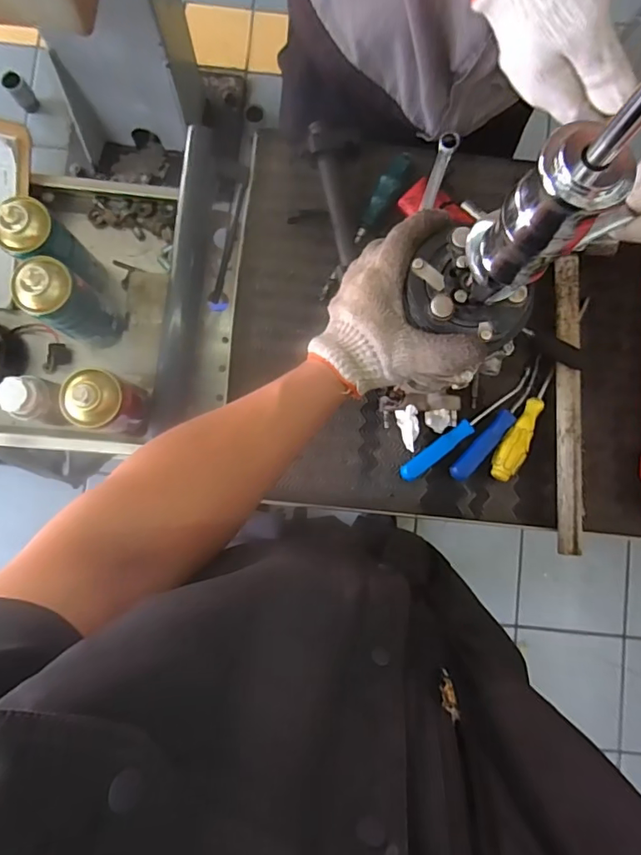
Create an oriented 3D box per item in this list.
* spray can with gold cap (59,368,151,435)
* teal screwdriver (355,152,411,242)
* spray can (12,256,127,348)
[{"bbox_3d":[-0.236,-0.029,0.574,0.064,0.129,0.068,15,84,-2],"label":"spray can with gold cap"},{"bbox_3d":[0.071,-0.274,0.616,0.022,0.015,0.114,34,84,0],"label":"teal screwdriver"},{"bbox_3d":[-0.286,-0.138,0.600,0.062,0.154,0.060,0,85,-3],"label":"spray can"}]

